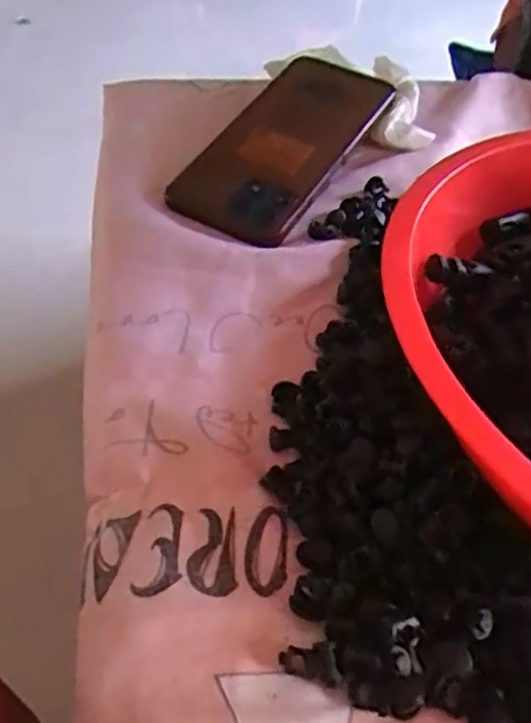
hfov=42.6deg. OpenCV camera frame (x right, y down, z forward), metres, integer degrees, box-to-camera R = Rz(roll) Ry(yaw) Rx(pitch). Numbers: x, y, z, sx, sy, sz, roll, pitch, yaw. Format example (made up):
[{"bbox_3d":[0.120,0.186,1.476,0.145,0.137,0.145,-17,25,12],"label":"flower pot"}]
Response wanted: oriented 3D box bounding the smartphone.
[{"bbox_3d":[0.010,-0.128,0.399,0.072,0.007,0.147,26,63,18],"label":"smartphone"}]

